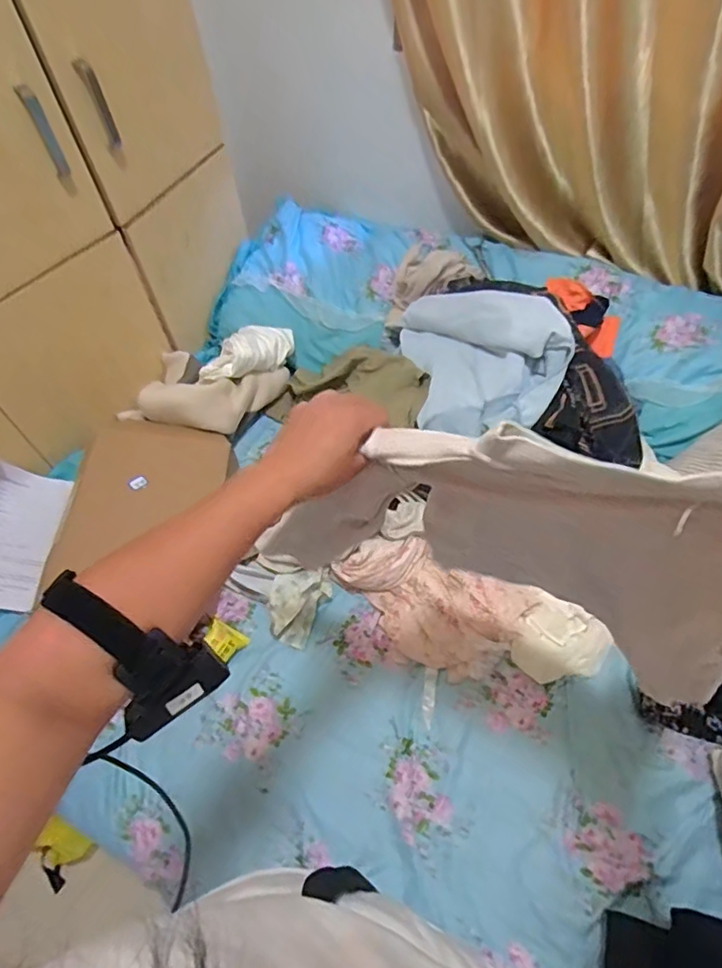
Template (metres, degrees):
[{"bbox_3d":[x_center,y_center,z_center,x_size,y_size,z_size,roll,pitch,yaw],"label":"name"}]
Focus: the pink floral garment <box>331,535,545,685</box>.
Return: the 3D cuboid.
[{"bbox_3d":[0.121,0.189,0.959,0.349,0.085,0.221,16,57,16],"label":"pink floral garment"}]

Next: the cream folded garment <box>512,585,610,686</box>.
[{"bbox_3d":[0.337,0.267,0.930,0.141,0.025,0.144,24,60,21],"label":"cream folded garment"}]

